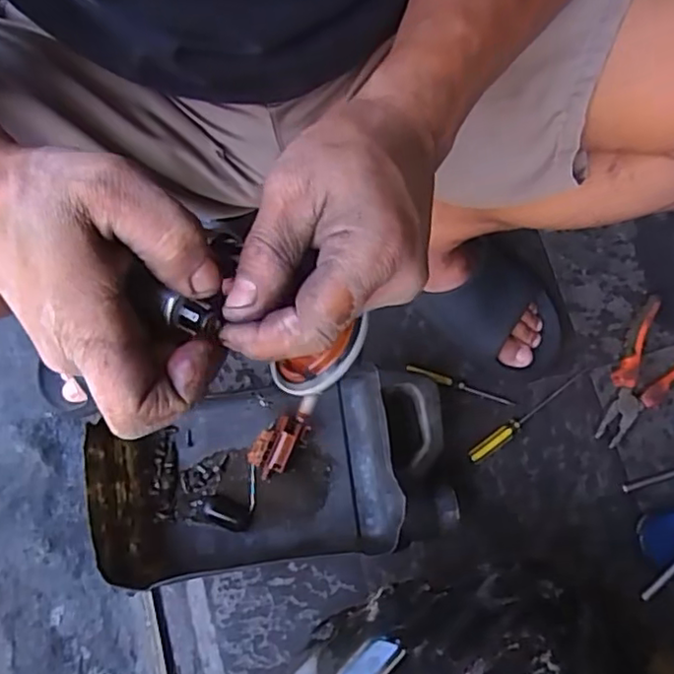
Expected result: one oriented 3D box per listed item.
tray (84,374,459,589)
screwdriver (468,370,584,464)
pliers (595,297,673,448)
[{"bbox_3d":[-0.061,0.140,0.634,0.329,0.116,0.172,-6,78,-3],"label":"tray"},{"bbox_3d":[0.205,0.083,0.679,0.159,0.019,0.015,-37,81,-9],"label":"screwdriver"},{"bbox_3d":[0.334,0.043,0.686,0.072,0.019,0.161,38,79,7],"label":"pliers"}]

